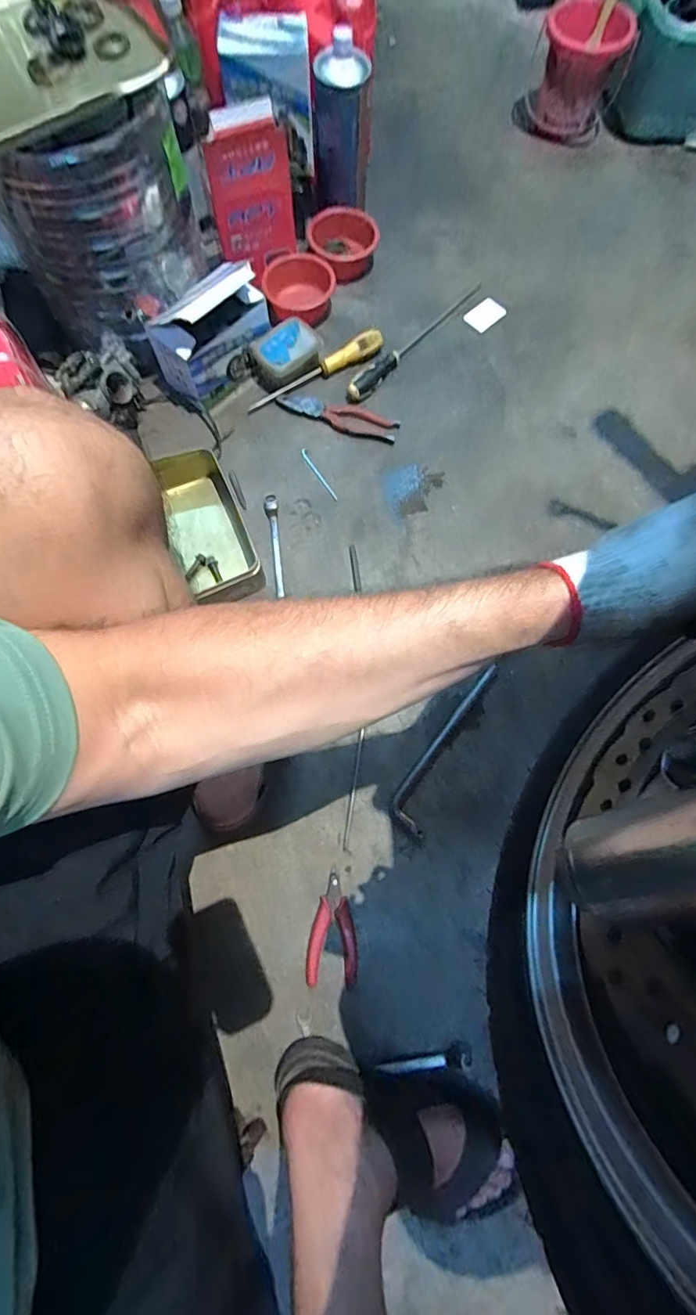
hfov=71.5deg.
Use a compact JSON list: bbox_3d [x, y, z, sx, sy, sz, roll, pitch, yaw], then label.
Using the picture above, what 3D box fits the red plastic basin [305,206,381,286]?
[{"bbox_3d":[-0.007,-0.717,0.840,0.120,0.046,0.118,-9,75,-5],"label":"red plastic basin"}]

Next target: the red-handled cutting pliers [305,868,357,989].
[{"bbox_3d":[-0.017,0.319,0.570,0.056,0.018,0.117,5,74,-1],"label":"red-handled cutting pliers"}]

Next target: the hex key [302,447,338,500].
[{"bbox_3d":[-0.045,-0.284,0.750,0.011,0.005,0.102,-30,78,-10],"label":"hex key"}]

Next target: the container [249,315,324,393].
[{"bbox_3d":[-0.097,-0.485,0.772,0.112,0.043,0.075,-33,78,-10],"label":"container"}]

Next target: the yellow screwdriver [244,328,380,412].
[{"bbox_3d":[-0.049,-0.462,0.783,0.245,0.028,0.030,-34,78,-11],"label":"yellow screwdriver"}]

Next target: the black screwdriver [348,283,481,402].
[{"bbox_3d":[0.114,-0.543,0.815,0.033,0.025,0.343,38,77,8],"label":"black screwdriver"}]

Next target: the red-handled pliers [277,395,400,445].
[{"bbox_3d":[-0.014,-0.387,0.770,0.191,0.014,0.042,19,75,3],"label":"red-handled pliers"}]

